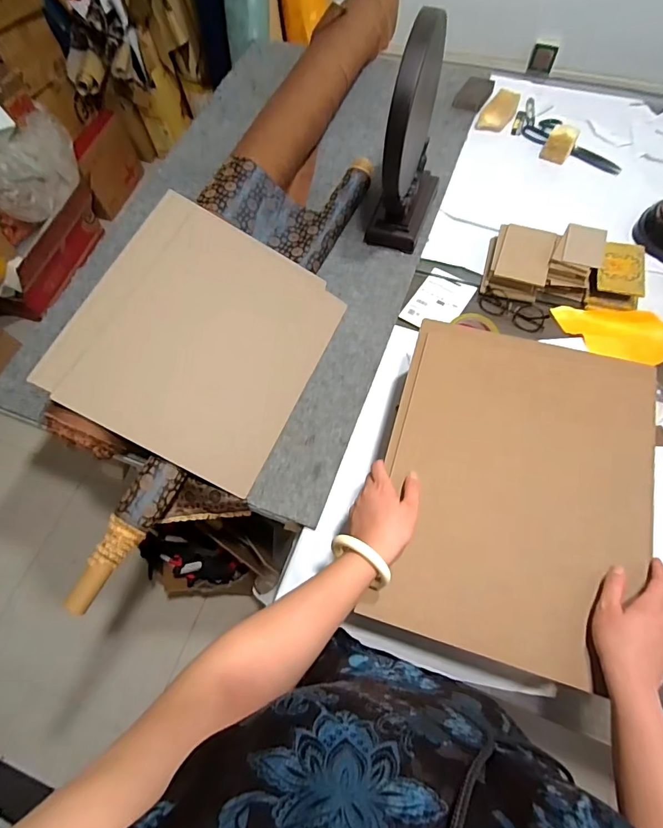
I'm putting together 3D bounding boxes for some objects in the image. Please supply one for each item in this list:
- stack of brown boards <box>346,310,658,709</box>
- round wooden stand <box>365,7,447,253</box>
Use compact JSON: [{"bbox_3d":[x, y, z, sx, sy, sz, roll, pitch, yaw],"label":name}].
[{"bbox_3d":[0.239,0.090,0.586,0.331,0.034,0.432,14,73,12],"label":"stack of brown boards"},{"bbox_3d":[0.150,-0.511,0.822,0.114,0.368,0.243,15,67,8],"label":"round wooden stand"}]

